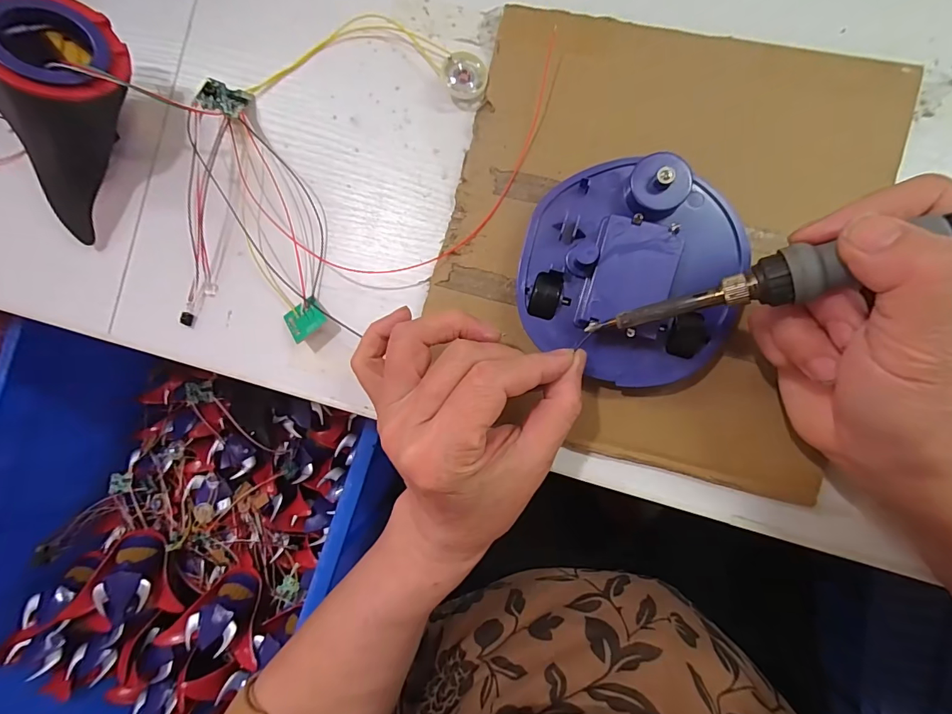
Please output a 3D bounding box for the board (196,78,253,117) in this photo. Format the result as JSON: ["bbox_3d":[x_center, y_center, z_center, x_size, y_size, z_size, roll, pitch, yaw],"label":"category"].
[{"bbox_3d":[-0.147,-0.150,0.252,0.024,0.004,0.023,13,67,-24],"label":"board"}]

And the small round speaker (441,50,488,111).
[{"bbox_3d":[-0.006,-0.157,0.241,0.025,0.011,0.028,-8,87,6],"label":"small round speaker"}]

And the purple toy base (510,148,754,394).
[{"bbox_3d":[0.075,-0.041,0.214,0.105,0.031,0.104,0,88,7],"label":"purple toy base"}]

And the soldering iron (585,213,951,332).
[{"bbox_3d":[0.144,-0.037,0.150,0.209,0.013,0.018,-14,86,27],"label":"soldering iron"}]

